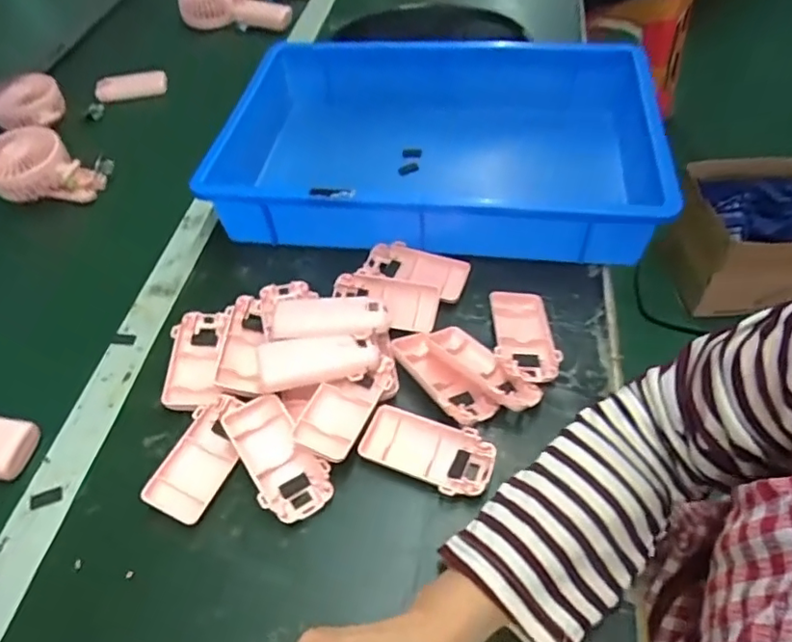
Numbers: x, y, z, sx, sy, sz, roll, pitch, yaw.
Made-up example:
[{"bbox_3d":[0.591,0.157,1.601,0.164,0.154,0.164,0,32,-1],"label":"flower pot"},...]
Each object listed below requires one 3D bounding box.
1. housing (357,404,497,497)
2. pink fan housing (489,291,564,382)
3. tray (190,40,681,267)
[{"bbox_3d":[0.021,0.099,0.423,0.099,0.020,0.049,16,53,14],"label":"housing"},{"bbox_3d":[0.108,0.011,0.478,0.050,0.013,0.095,-3,51,0],"label":"pink fan housing"},{"bbox_3d":[0.043,-0.200,0.629,0.457,0.085,0.318,6,52,7],"label":"tray"}]

